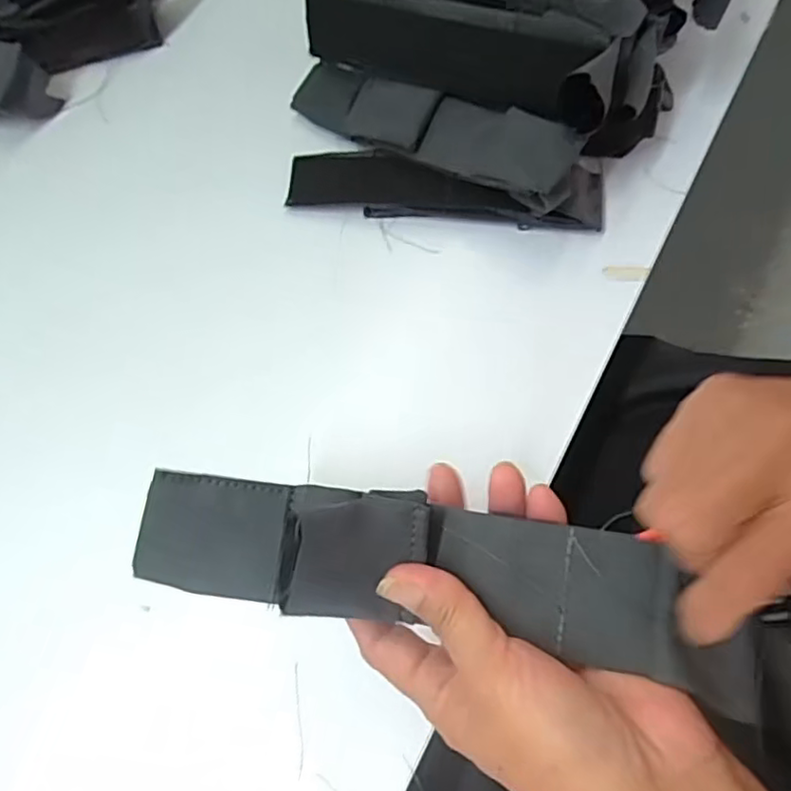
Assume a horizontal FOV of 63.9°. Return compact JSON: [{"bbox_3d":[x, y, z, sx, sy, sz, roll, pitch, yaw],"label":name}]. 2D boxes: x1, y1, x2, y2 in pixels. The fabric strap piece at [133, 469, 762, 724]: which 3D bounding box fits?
[{"bbox_3d":[0.012,0.062,0.228,0.216,0.020,0.047,8,70,10],"label":"fabric strap piece"}]

